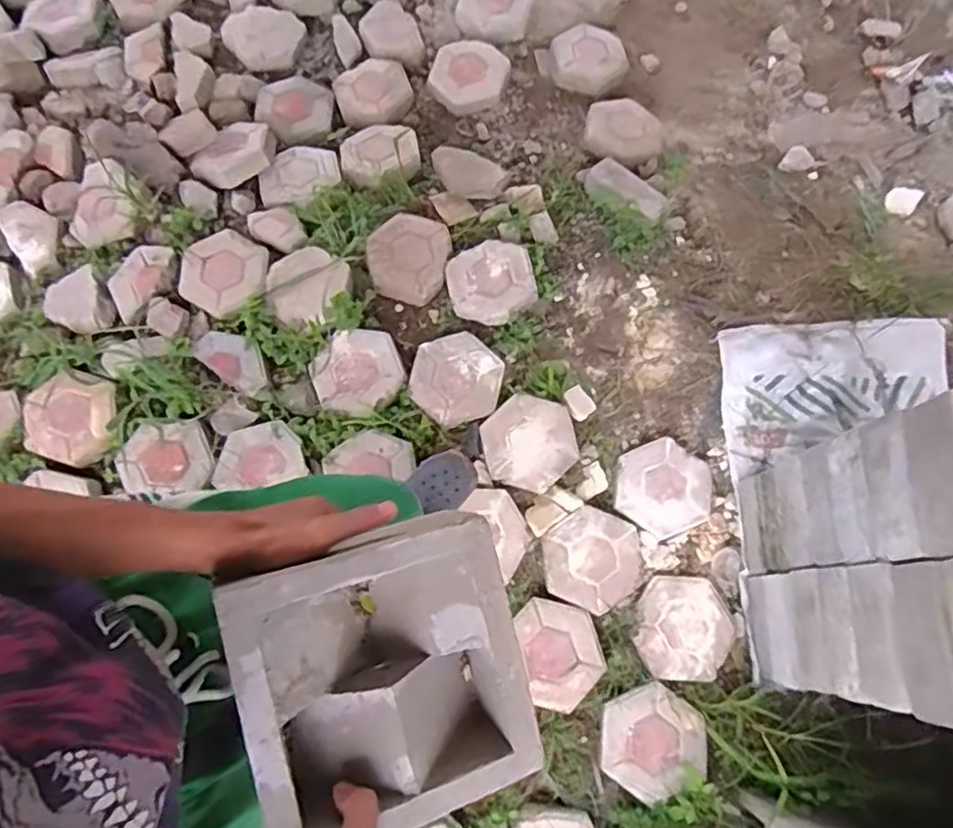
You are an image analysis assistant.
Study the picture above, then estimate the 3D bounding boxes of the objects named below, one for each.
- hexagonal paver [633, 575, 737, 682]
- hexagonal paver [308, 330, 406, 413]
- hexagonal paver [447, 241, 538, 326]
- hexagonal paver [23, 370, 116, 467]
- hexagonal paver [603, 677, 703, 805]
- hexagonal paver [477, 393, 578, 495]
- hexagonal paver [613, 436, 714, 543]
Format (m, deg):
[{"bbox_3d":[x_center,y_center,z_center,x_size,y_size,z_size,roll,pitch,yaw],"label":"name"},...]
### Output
[{"bbox_3d":[0.428,0.438,1.360,0.193,0.032,0.198,2,72,-1],"label":"hexagonal paver"},{"bbox_3d":[-0.271,-0.094,1.505,0.211,0.042,0.189,0,72,-2],"label":"hexagonal paver"},{"bbox_3d":[0.033,-0.309,1.554,0.199,0.045,0.200,-17,74,-7],"label":"hexagonal paver"},{"bbox_3d":[-0.893,0.004,1.452,0.221,0.041,0.192,17,73,4],"label":"hexagonal paver"},{"bbox_3d":[0.341,0.630,1.280,0.210,0.046,0.185,-33,76,-11],"label":"hexagonal paver"},{"bbox_3d":[0.117,0.062,1.464,0.203,0.041,0.211,-12,73,-5],"label":"hexagonal paver"},{"bbox_3d":[0.406,0.160,1.442,0.219,0.048,0.205,-29,75,-10],"label":"hexagonal paver"}]

